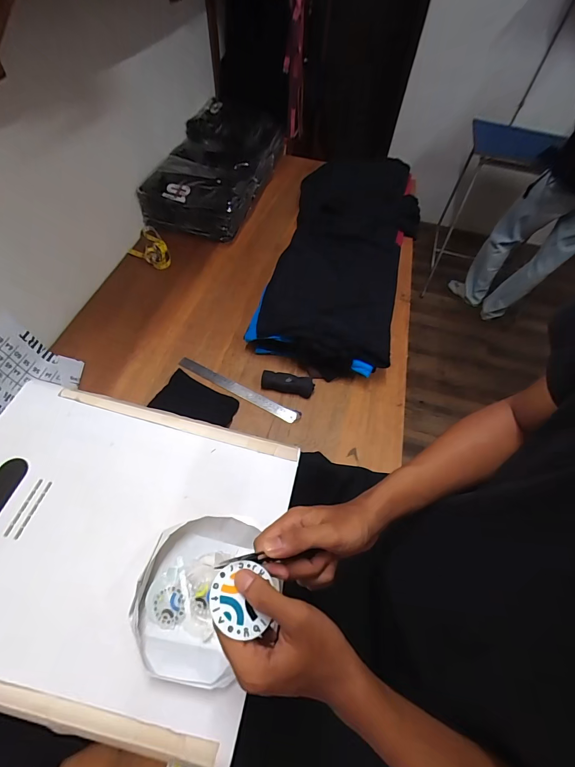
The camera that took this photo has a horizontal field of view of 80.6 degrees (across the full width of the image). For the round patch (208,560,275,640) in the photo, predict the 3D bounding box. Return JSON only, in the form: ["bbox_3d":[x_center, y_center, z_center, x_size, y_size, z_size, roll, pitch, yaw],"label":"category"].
[{"bbox_3d":[-0.040,0.185,0.295,0.052,0.004,0.056,13,47,-15],"label":"round patch"}]

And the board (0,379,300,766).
[{"bbox_3d":[-0.269,0.210,0.488,0.496,0.033,0.395,13,55,5],"label":"board"}]

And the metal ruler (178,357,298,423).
[{"bbox_3d":[-0.125,0.012,0.827,0.324,0.005,0.030,26,59,11],"label":"metal ruler"}]

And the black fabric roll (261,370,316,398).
[{"bbox_3d":[0.000,-0.001,0.827,0.128,0.036,0.042,11,55,3],"label":"black fabric roll"}]

